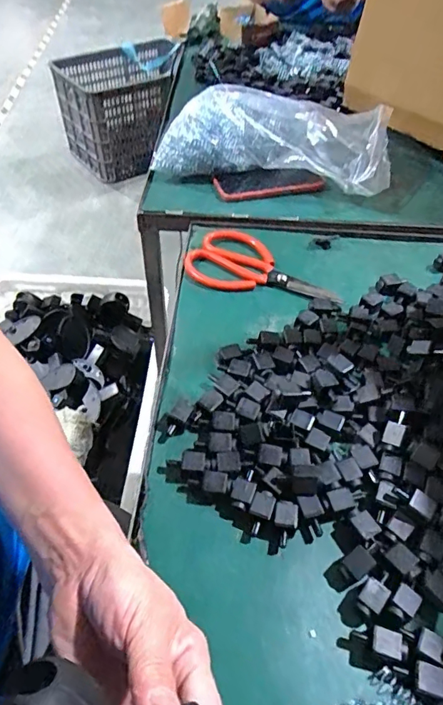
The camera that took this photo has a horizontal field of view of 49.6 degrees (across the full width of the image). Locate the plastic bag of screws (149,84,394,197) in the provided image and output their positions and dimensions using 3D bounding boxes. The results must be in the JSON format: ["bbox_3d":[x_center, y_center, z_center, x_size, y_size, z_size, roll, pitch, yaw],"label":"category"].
[{"bbox_3d":[0.087,-0.329,0.732,0.334,0.103,0.172,12,50,10],"label":"plastic bag of screws"}]

